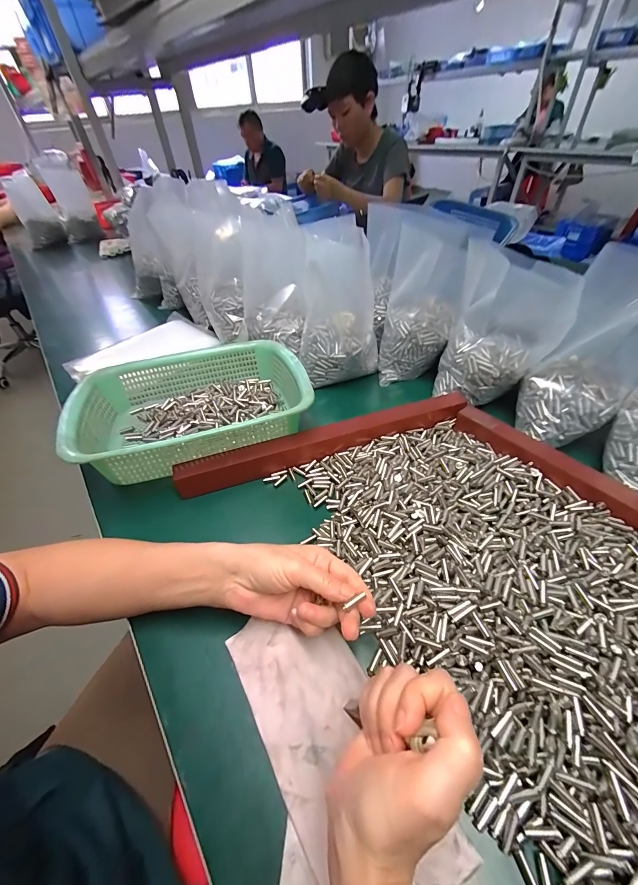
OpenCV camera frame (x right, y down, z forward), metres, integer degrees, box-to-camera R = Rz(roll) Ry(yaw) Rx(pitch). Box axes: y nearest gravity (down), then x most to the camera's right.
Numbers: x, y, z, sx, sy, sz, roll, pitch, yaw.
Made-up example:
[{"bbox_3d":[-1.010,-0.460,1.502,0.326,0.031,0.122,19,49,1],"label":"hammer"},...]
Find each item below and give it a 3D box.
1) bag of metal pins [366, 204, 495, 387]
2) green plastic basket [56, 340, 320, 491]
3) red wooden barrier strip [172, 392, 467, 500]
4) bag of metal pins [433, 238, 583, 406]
[{"bbox_3d":[0.158,-0.250,0.556,0.125,0.210,0.193,-5,46,0],"label":"bag of metal pins"},{"bbox_3d":[-0.169,-0.056,0.465,0.295,0.091,0.226,-17,48,-11],"label":"green plastic basket"},{"bbox_3d":[0.015,-0.006,0.433,0.395,0.034,0.028,-16,47,-10],"label":"red wooden barrier strip"},{"bbox_3d":[0.249,-0.152,0.451,0.125,0.182,0.085,13,49,17],"label":"bag of metal pins"}]

